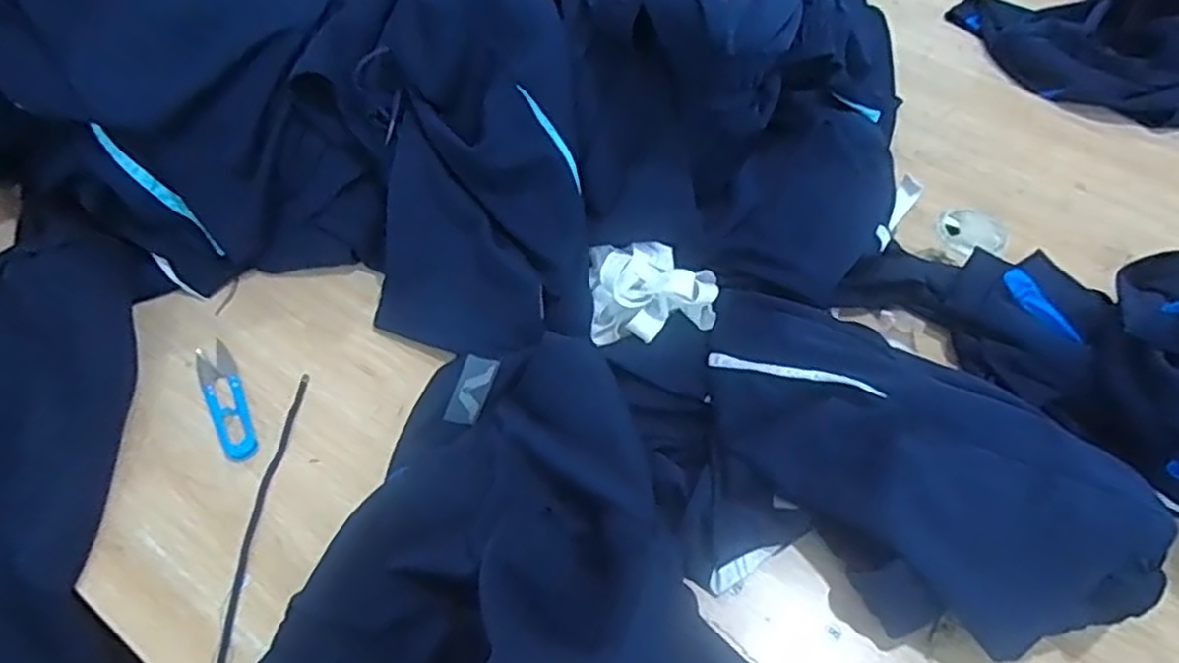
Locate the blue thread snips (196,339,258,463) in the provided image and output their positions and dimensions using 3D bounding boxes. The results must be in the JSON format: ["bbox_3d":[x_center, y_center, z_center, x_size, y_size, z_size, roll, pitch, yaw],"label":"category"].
[{"bbox_3d":[-0.296,0.056,0.588,0.028,0.009,0.122,-23,58,-15],"label":"blue thread snips"}]

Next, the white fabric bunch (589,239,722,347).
[{"bbox_3d":[0.055,-0.033,0.621,0.106,0.083,0.047,0,14,5],"label":"white fabric bunch"}]

